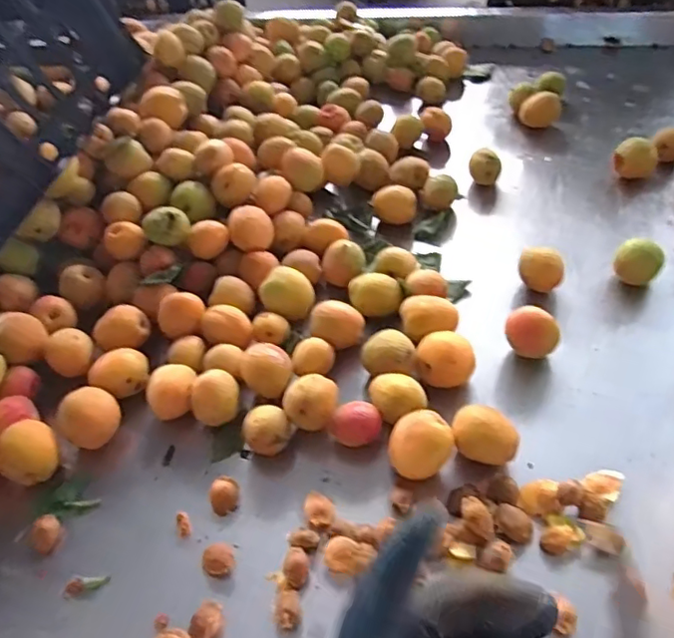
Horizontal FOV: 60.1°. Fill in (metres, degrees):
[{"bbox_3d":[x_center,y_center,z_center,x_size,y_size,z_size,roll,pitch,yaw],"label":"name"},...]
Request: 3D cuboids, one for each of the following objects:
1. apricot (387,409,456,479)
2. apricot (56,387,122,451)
[{"bbox_3d":[0.065,0.099,0.452,0.047,0.039,0.042,-4,46,4],"label":"apricot"},{"bbox_3d":[-0.213,0.089,0.507,0.038,0.046,0.048,33,59,32],"label":"apricot"}]

